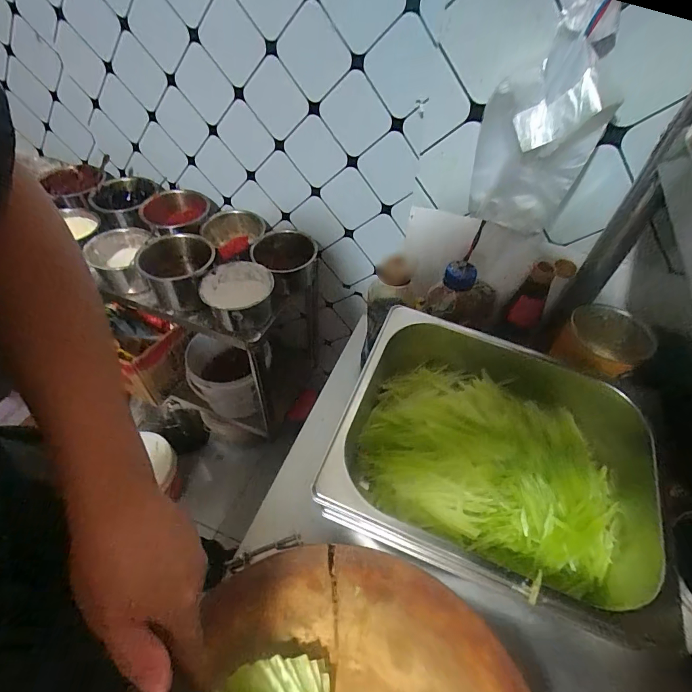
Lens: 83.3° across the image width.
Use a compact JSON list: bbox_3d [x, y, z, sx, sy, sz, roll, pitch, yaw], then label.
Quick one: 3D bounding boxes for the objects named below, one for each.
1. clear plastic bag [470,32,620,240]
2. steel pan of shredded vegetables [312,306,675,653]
[{"bbox_3d":[0.206,-0.219,0.438,0.118,0.174,0.062,19,51,13],"label":"clear plastic bag"},{"bbox_3d":[0.175,0.117,0.446,0.346,0.093,0.282,18,51,12],"label":"steel pan of shredded vegetables"}]

